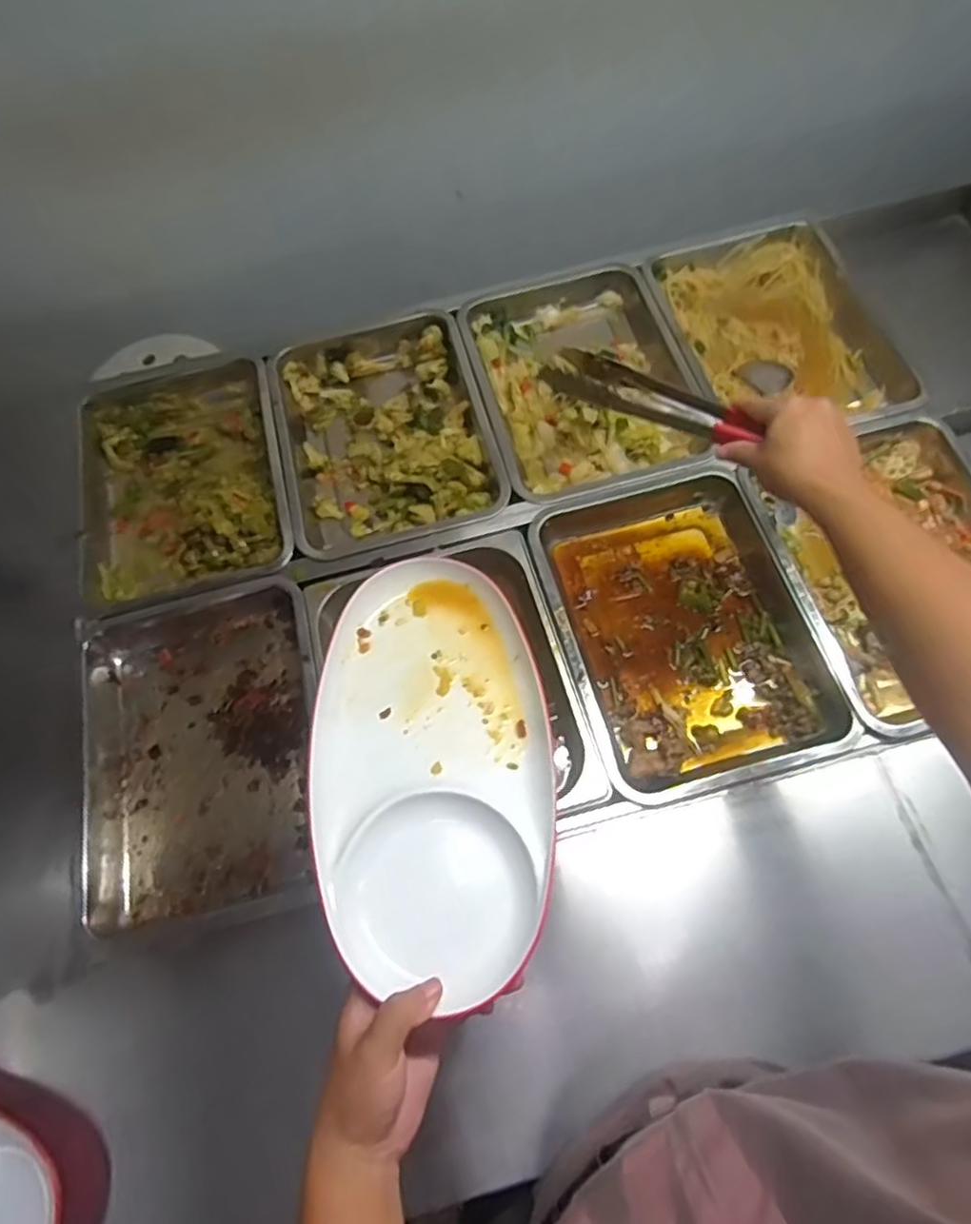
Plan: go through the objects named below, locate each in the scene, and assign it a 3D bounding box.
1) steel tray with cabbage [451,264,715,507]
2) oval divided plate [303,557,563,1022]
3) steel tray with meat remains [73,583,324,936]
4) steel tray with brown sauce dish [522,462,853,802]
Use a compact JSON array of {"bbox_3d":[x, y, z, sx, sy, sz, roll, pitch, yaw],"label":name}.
[{"bbox_3d":[0.122,-0.322,0.901,0.263,0.057,0.340,-14,67,-3],"label":"steel tray with cabbage"},{"bbox_3d":[-0.041,0.101,0.516,0.178,0.030,0.336,-6,54,-10],"label":"oval divided plate"},{"bbox_3d":[-0.305,0.138,0.748,0.244,0.072,0.373,-12,67,-2],"label":"steel tray with meat remains"},{"bbox_3d":[0.212,0.008,0.752,0.260,0.066,0.364,-15,67,-3],"label":"steel tray with brown sauce dish"}]

